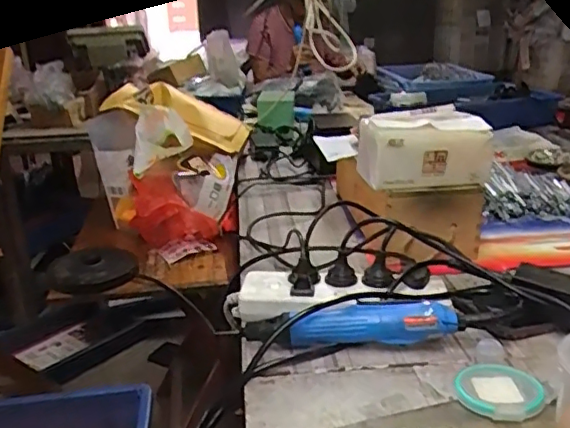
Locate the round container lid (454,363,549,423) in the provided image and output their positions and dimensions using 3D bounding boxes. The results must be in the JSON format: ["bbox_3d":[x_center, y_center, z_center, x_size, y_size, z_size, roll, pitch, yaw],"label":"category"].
[{"bbox_3d":[0.191,0.154,0.526,0.070,0.017,0.074,-1,19,0],"label":"round container lid"}]

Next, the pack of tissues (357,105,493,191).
[{"bbox_3d":[0.176,-0.082,0.756,0.162,0.086,0.072,-5,20,-6],"label":"pack of tissues"}]

